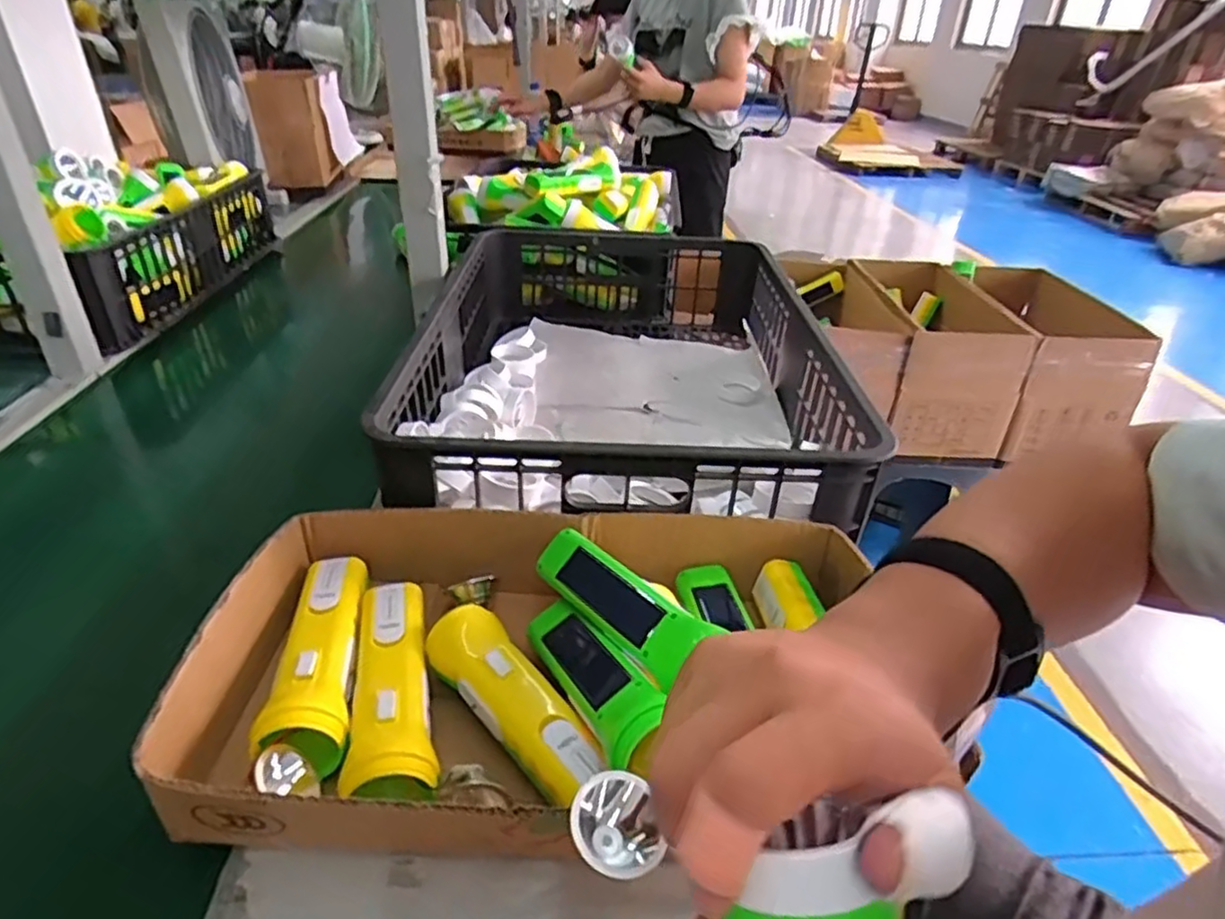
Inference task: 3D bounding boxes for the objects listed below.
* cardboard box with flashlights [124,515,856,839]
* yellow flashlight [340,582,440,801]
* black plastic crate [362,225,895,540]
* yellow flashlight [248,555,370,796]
[{"bbox_3d":[-0.038,0.124,0.453,0.407,0.080,0.242,2,33,-1],"label":"cardboard box with flashlights"},{"bbox_3d":[-0.140,0.144,0.437,0.047,0.052,0.161,-7,35,-15],"label":"yellow flashlight"},{"bbox_3d":[0.007,-0.111,0.780,0.387,0.142,0.617,2,33,-2],"label":"black plastic crate"},{"bbox_3d":[-0.189,0.126,0.443,0.051,0.041,0.181,-5,34,-12],"label":"yellow flashlight"}]

